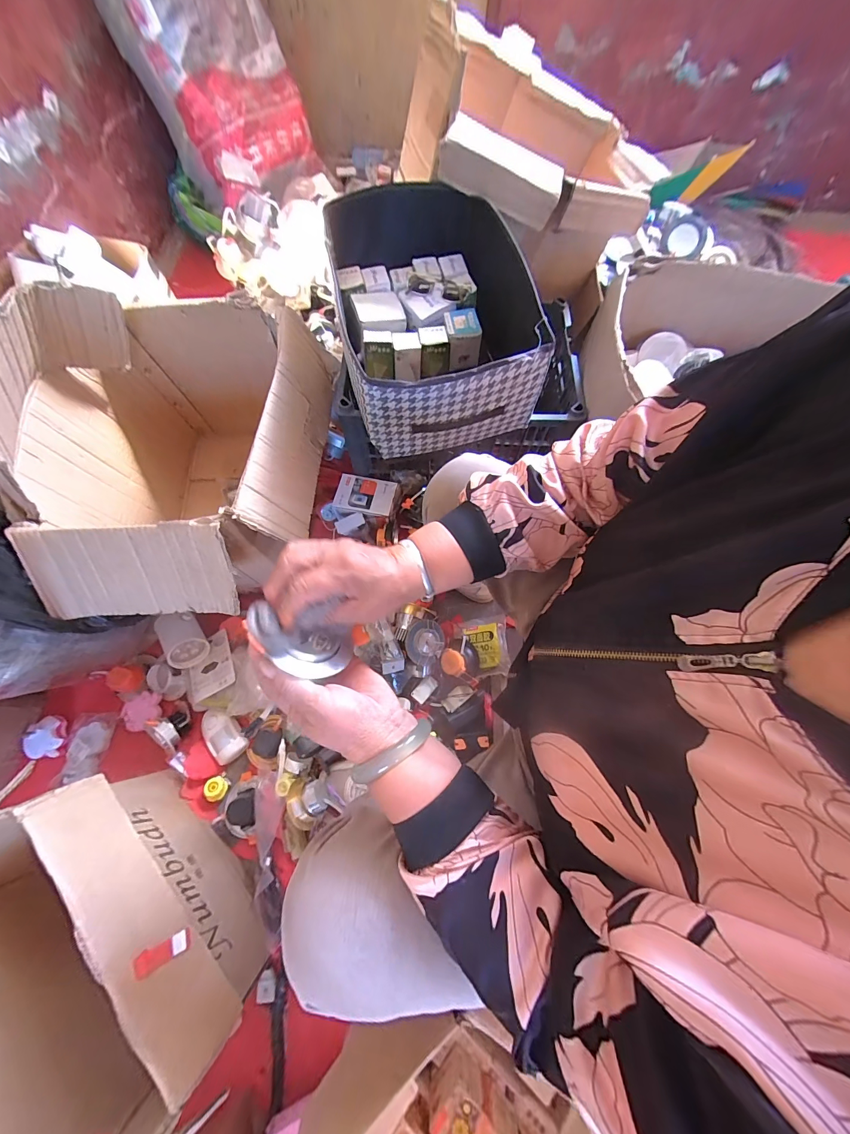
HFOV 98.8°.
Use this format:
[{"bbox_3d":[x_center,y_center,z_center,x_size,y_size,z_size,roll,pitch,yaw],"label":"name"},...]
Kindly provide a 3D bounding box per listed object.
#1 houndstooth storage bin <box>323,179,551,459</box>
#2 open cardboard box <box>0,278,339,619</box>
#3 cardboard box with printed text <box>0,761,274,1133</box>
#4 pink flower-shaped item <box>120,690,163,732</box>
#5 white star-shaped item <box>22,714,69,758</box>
[{"bbox_3d":[0.008,-0.451,0.669,0.338,0.198,0.483,-10,70,-4],"label":"houndstooth storage bin"},{"bbox_3d":[-0.432,-0.184,0.705,0.459,0.435,0.562,-2,69,-1],"label":"open cardboard box"},{"bbox_3d":[-0.423,0.498,0.484,0.238,0.275,0.384,-42,75,-15],"label":"cardboard box with printed text"},{"bbox_3d":[-0.566,0.286,0.732,0.073,0.011,0.066,-33,73,-12],"label":"pink flower-shaped item"},{"bbox_3d":[-0.742,0.331,0.709,0.054,0.020,0.074,-7,69,-3],"label":"white star-shaped item"}]

